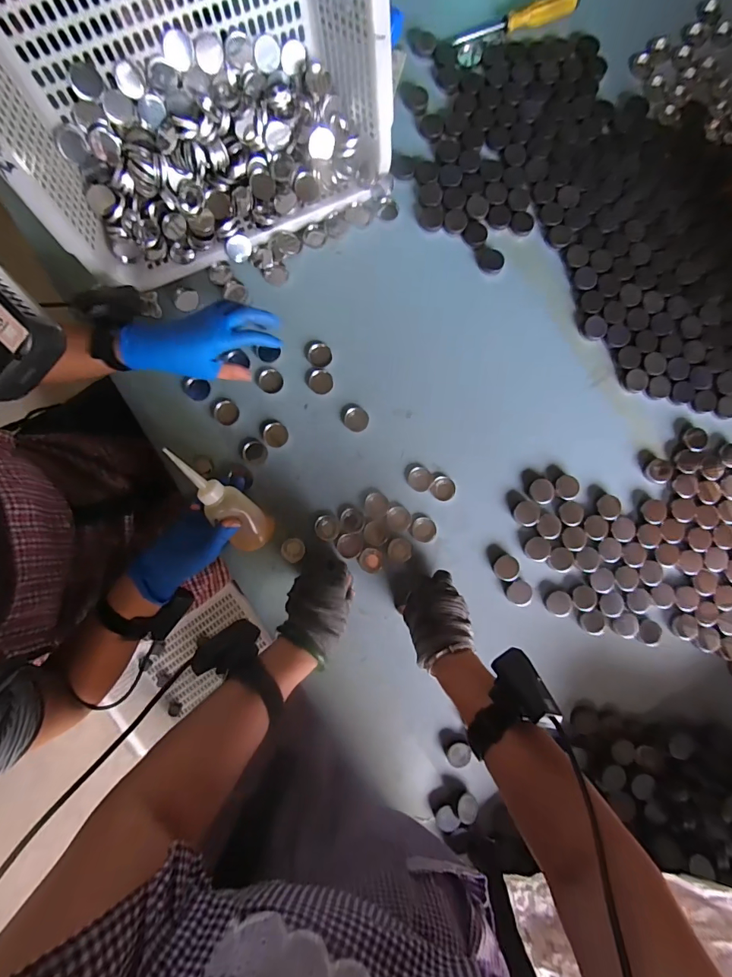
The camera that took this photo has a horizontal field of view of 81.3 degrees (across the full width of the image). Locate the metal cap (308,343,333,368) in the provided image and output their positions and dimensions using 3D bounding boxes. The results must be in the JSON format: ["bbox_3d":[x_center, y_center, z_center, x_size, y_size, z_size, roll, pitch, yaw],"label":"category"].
[{"bbox_3d":[-0.064,-0.187,0.597,0.033,0.007,0.031,0,87,-3],"label":"metal cap"}]

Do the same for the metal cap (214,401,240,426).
[{"bbox_3d":[-0.193,-0.105,0.590,0.033,0.005,0.031,0,87,-3],"label":"metal cap"}]

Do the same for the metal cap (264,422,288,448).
[{"bbox_3d":[-0.125,-0.074,0.589,0.033,0.010,0.031,0,87,-3],"label":"metal cap"}]

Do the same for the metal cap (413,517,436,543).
[{"bbox_3d":[0.082,0.058,0.592,0.033,0.006,0.033,0,87,-3],"label":"metal cap"}]

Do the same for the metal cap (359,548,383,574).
[{"bbox_3d":[0.007,0.099,0.582,0.032,0.004,0.034,0,87,-3],"label":"metal cap"}]

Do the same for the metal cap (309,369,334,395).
[{"bbox_3d":[-0.063,-0.150,0.595,0.035,0.010,0.031,45,86,0],"label":"metal cap"}]

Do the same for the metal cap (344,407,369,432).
[{"bbox_3d":[-0.013,-0.098,0.600,0.032,0.004,0.033,6,87,-2],"label":"metal cap"}]

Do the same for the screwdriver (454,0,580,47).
[{"bbox_3d":[0.222,-0.694,0.625,0.192,0.029,0.024,-20,88,-3],"label":"screwdriver"}]

